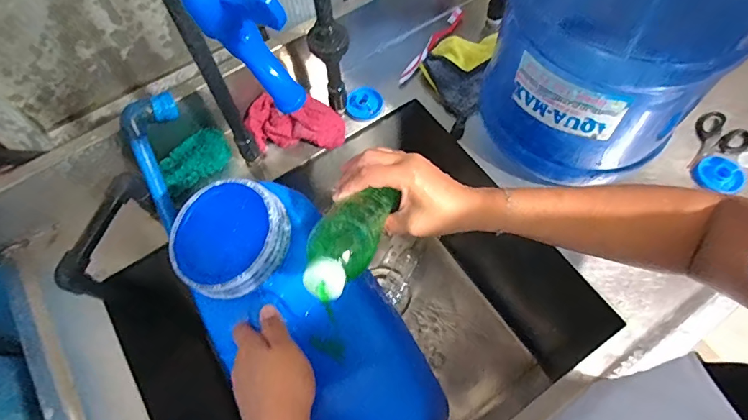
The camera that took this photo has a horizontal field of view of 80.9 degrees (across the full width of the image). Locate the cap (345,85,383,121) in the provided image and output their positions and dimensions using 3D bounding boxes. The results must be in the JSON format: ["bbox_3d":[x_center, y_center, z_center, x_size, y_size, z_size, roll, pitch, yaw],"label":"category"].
[{"bbox_3d":[-0.014,-0.164,0.672,0.055,0.018,0.055,0,80,-2],"label":"cap"}]

